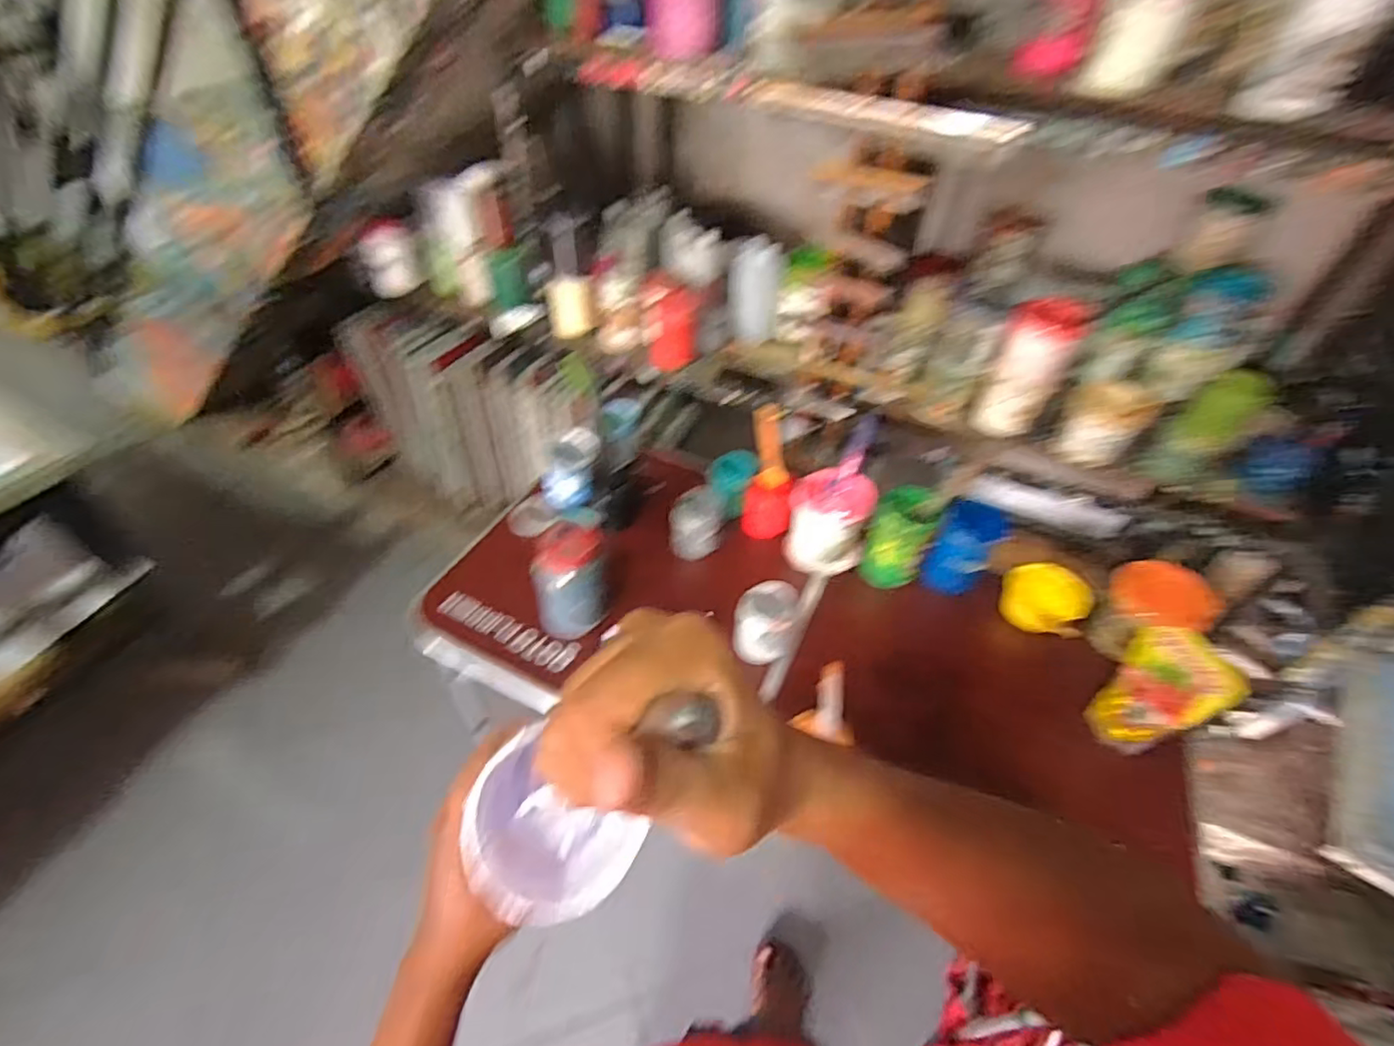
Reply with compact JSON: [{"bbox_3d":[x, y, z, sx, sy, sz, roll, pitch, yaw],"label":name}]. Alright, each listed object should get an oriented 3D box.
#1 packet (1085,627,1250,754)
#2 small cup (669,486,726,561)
[{"bbox_3d":[0.633,0.235,0.840,0.057,0.203,0.118,-22,52,-23],"label":"packet"},{"bbox_3d":[0.002,-0.004,1.096,0.094,0.096,0.100,2,47,-2],"label":"small cup"}]

